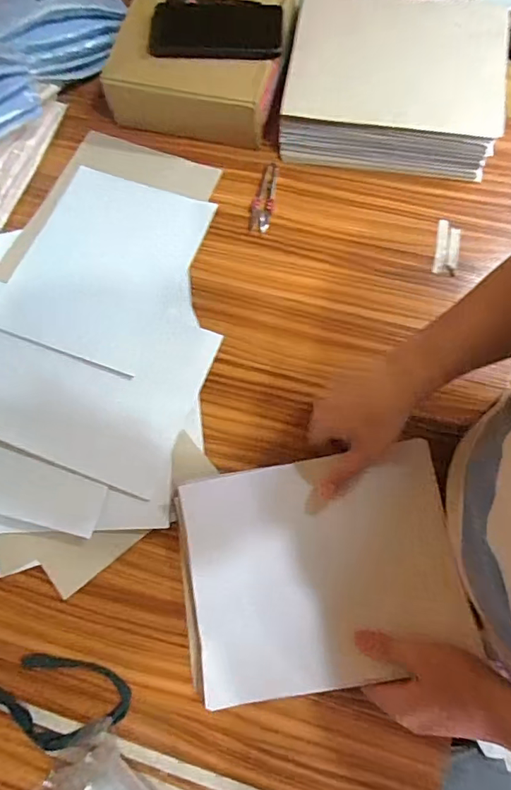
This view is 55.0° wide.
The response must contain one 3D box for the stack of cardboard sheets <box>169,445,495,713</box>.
[{"bbox_3d":[0.060,0.167,0.485,0.262,0.033,0.205,-11,74,-1],"label":"stack of cardboard sheets"}]

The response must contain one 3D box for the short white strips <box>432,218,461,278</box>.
[{"bbox_3d":[0.238,-0.183,0.607,0.027,0.005,0.076,11,75,5],"label":"short white strips"}]

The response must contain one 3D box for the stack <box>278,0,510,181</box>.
[{"bbox_3d":[0.177,-0.407,0.637,0.262,0.079,0.222,9,75,4],"label":"stack"}]

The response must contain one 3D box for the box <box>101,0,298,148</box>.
[{"bbox_3d":[-0.062,-0.481,0.664,0.219,0.081,0.275,15,75,6],"label":"box"}]

